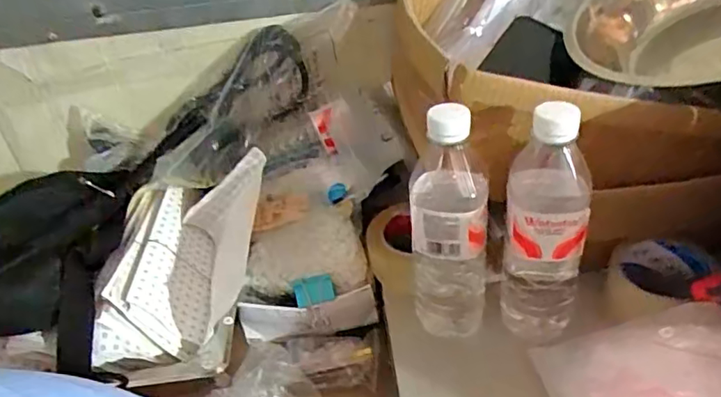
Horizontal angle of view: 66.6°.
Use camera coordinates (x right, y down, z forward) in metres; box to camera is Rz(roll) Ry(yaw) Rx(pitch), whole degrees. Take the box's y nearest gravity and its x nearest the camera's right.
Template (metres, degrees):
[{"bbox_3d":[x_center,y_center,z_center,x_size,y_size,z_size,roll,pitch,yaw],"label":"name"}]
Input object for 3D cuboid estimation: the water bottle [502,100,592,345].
[{"bbox_3d":[0.157,0.027,0.467,0.060,0.224,0.054,6,38,17],"label":"water bottle"}]

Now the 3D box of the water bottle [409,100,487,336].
[{"bbox_3d":[0.080,0.023,0.487,0.062,0.219,0.071,2,37,12],"label":"water bottle"}]

